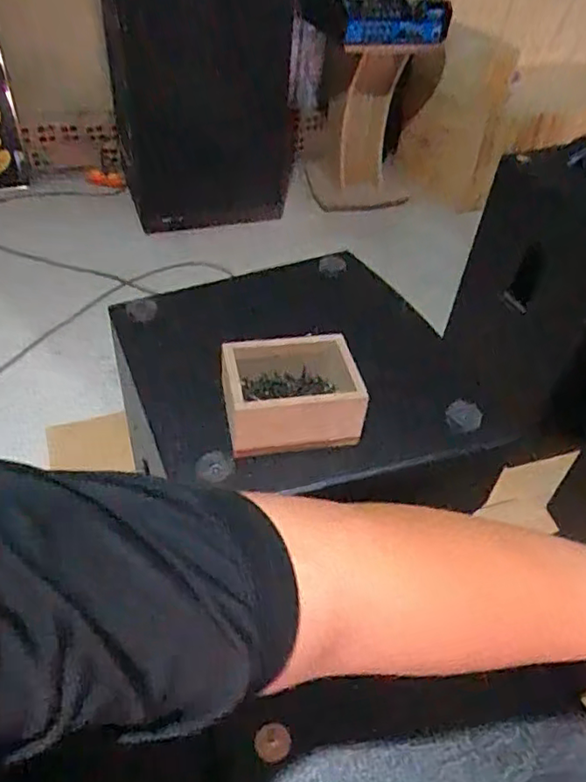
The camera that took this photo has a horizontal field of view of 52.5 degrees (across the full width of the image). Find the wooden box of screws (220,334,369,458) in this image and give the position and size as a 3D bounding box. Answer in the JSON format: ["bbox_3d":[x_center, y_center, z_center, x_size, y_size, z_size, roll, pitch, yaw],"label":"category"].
[{"bbox_3d":[-0.001,0.001,0.657,0.155,0.070,0.109,-2,45,-10],"label":"wooden box of screws"}]

